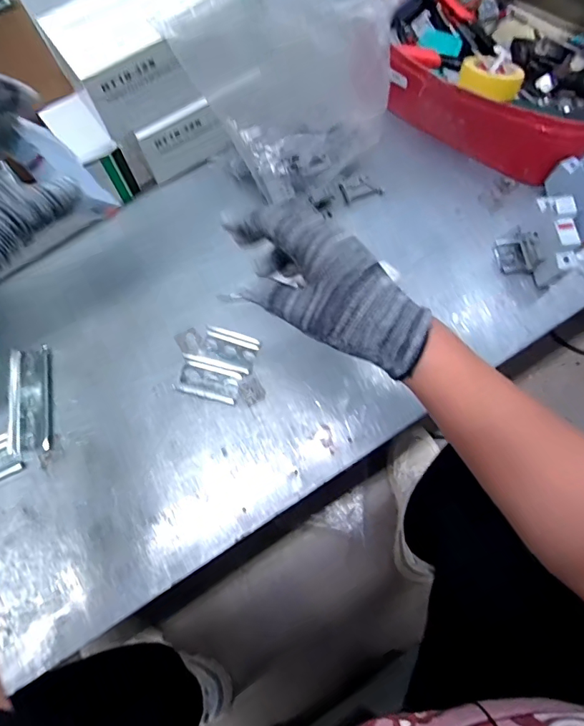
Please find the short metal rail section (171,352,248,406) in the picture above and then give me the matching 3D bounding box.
[{"bbox_3d":[-0.079,0.015,0.441,0.062,0.007,0.038,17,75,5],"label":"short metal rail section"}]

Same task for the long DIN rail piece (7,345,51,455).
[{"bbox_3d":[-0.252,0.034,0.437,0.036,0.009,0.100,-9,74,-2],"label":"long DIN rail piece"}]

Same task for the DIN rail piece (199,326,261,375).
[{"bbox_3d":[-0.062,-0.013,0.445,0.053,0.004,0.037,19,75,6],"label":"DIN rail piece"}]

